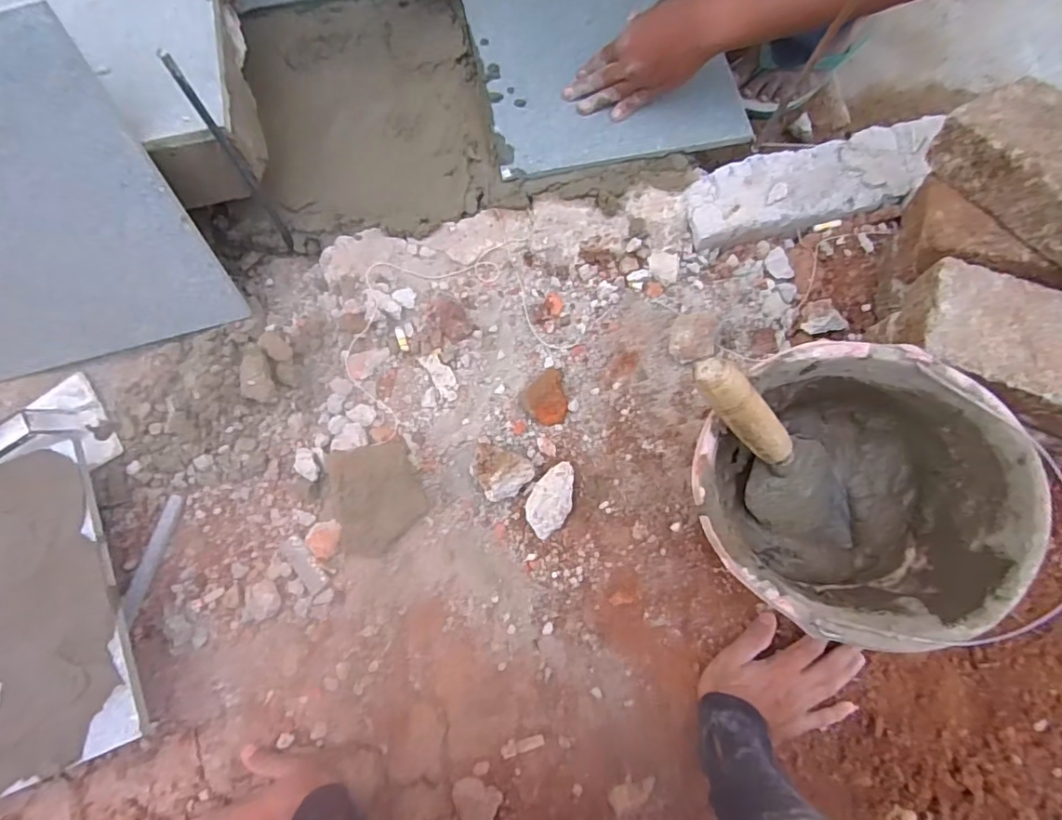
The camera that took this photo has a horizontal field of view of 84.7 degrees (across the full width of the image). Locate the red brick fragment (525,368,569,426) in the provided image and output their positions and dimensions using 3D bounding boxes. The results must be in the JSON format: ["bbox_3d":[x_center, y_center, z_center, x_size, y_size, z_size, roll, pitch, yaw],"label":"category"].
[{"bbox_3d":[0.017,-0.014,0.640,0.045,0.019,0.062,-12,80,-2],"label":"red brick fragment"}]

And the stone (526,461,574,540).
[{"bbox_3d":[0.023,0.094,0.616,0.043,0.024,0.079,29,81,5],"label":"stone"}]

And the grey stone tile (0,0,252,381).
[{"bbox_3d":[-0.482,-0.166,0.541,0.296,0.296,0.014,-15,46,0],"label":"grey stone tile"}]

